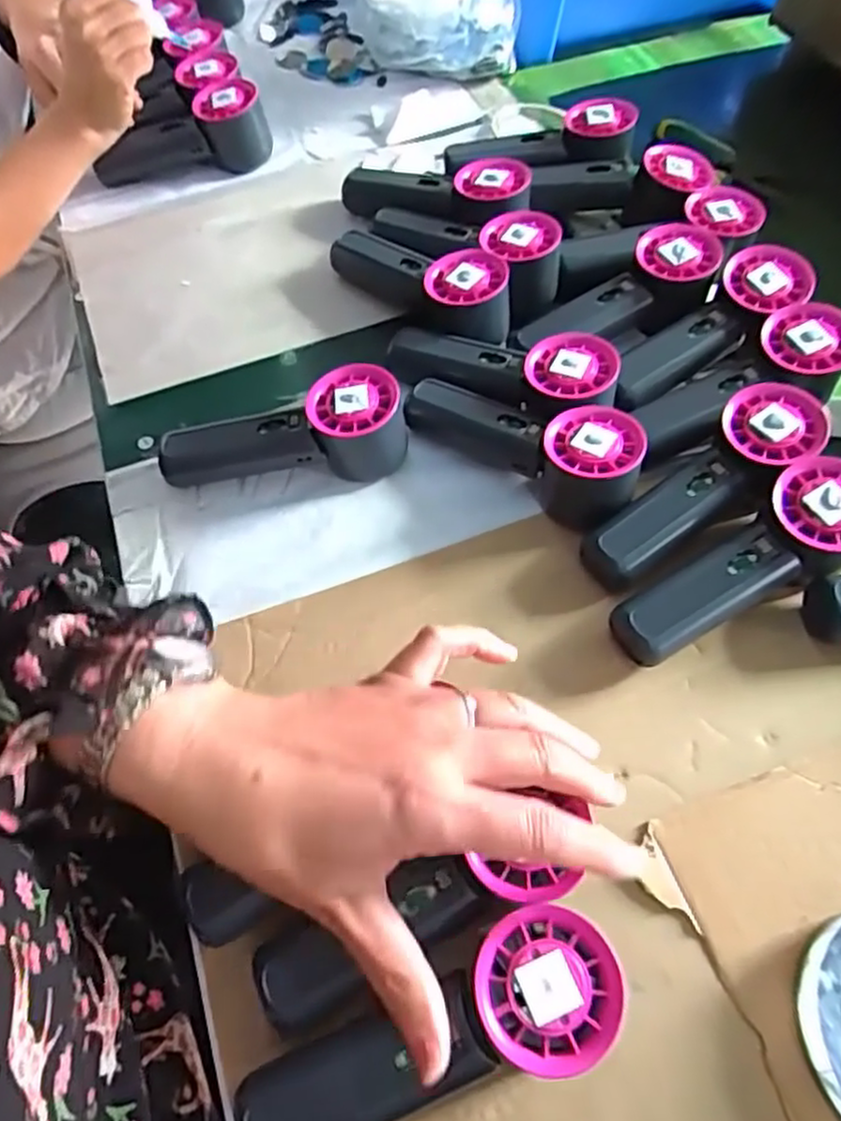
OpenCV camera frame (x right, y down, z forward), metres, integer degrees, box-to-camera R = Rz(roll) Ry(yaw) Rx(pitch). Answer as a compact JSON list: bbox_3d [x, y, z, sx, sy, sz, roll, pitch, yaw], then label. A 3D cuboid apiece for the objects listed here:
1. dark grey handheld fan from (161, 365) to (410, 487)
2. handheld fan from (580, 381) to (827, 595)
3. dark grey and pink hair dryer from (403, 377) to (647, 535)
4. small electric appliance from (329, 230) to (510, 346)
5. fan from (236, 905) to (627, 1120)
[{"bbox_3d":[-0.088,-0.084,0.452,0.154,0.055,0.058,1,60,3],"label":"dark grey handheld fan"},{"bbox_3d":[0.168,-0.041,0.418,0.165,0.044,0.056,-38,64,-4],"label":"handheld fan"},{"bbox_3d":[0.065,-0.078,0.444,0.152,0.053,0.053,32,66,19],"label":"dark grey and pink hair dryer"},{"bbox_3d":[0.001,-0.208,0.517,0.059,0.051,0.161,-40,66,-19],"label":"small electric appliance"},{"bbox_3d":[0.005,0.198,0.287,0.155,0.053,0.053,-22,61,-10],"label":"fan"}]

